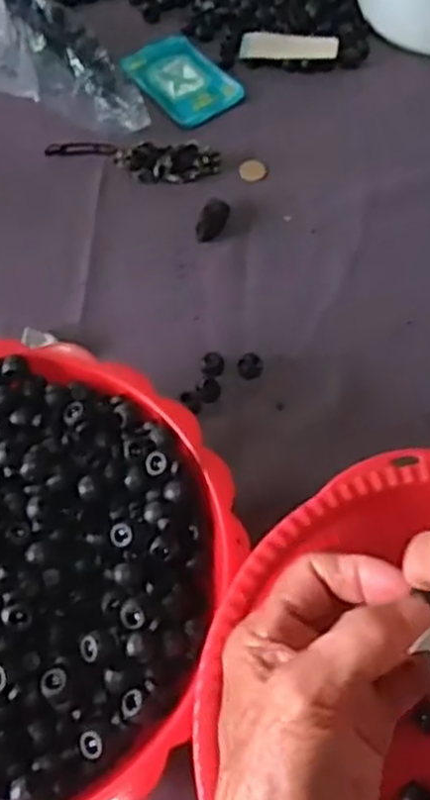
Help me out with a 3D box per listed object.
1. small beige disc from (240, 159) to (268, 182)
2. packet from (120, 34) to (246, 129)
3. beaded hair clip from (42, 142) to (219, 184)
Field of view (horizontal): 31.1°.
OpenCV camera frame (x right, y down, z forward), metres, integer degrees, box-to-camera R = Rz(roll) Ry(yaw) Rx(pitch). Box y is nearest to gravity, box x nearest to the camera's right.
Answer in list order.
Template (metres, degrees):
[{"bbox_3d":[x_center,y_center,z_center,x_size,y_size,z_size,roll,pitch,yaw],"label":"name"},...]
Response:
[{"bbox_3d":[0.030,-0.176,0.588,0.020,0.004,0.020,1,63,-1],"label":"small beige disc"},{"bbox_3d":[-0.026,-0.262,0.632,0.065,0.009,0.093,-36,69,-18],"label":"packet"},{"bbox_3d":[-0.063,-0.184,0.581,0.131,0.020,0.029,10,63,4],"label":"beaded hair clip"}]

